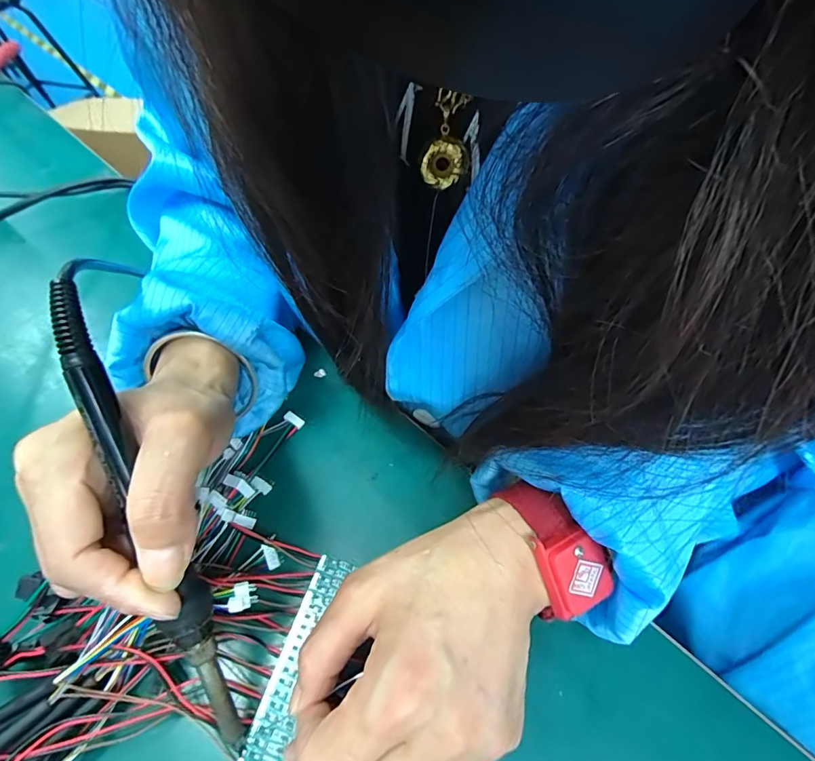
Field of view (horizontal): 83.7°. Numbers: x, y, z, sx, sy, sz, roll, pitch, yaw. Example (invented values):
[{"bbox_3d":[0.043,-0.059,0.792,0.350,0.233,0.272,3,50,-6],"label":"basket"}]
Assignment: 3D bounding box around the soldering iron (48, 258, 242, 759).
[{"bbox_3d":[-0.097,0.051,0.186,0.024,0.031,0.206,-18,95,-11],"label":"soldering iron"}]

